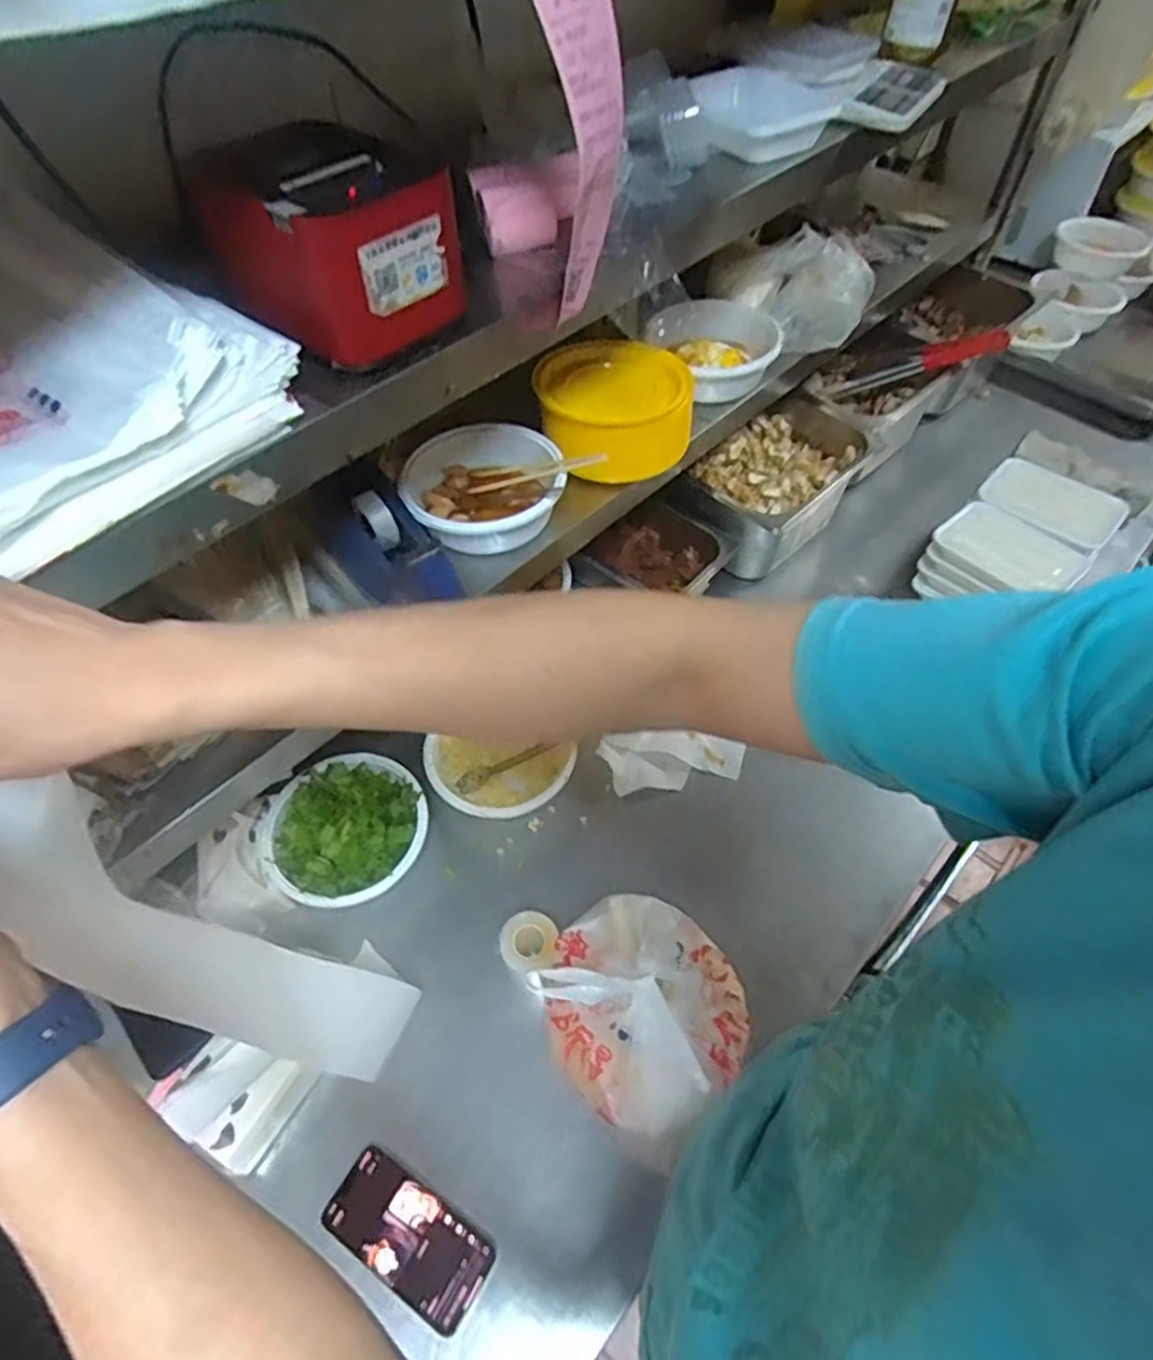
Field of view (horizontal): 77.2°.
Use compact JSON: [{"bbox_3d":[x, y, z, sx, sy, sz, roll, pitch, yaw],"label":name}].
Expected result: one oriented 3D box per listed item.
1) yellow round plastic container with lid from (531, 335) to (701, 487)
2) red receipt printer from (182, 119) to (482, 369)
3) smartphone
[{"bbox_3d":[0.041,-0.302,0.807,0.166,0.075,0.156,-1,54,1],"label":"yellow round plastic container with lid"},{"bbox_3d":[-0.148,-0.295,0.488,0.144,0.106,0.117,-34,60,-21],"label":"red receipt printer"},{"bbox_3d":[-0.140,0.465,0.604,0.139,0.012,0.067,29,58,15],"label":"smartphone"}]

